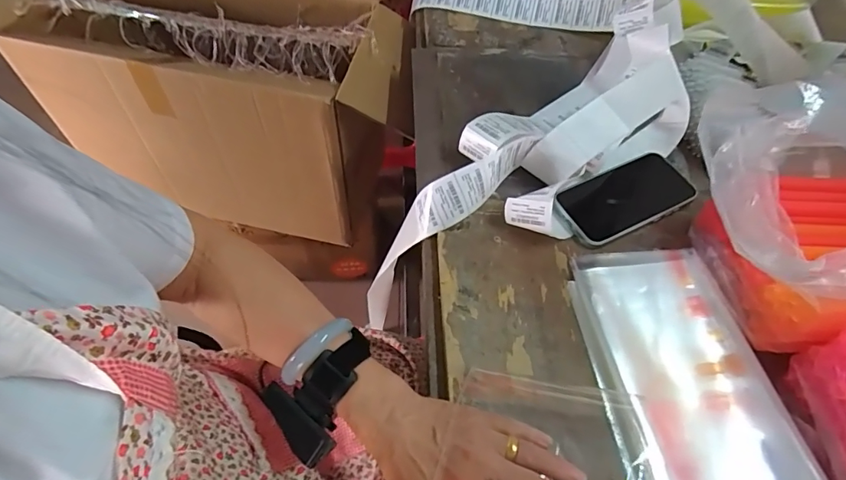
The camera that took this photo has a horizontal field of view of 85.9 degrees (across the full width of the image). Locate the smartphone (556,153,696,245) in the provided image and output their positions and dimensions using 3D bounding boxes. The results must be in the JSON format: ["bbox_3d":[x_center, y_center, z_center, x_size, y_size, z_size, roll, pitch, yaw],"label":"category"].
[{"bbox_3d":[0.229,-0.050,0.516,0.154,0.015,0.077,-22,60,-17],"label":"smartphone"}]

